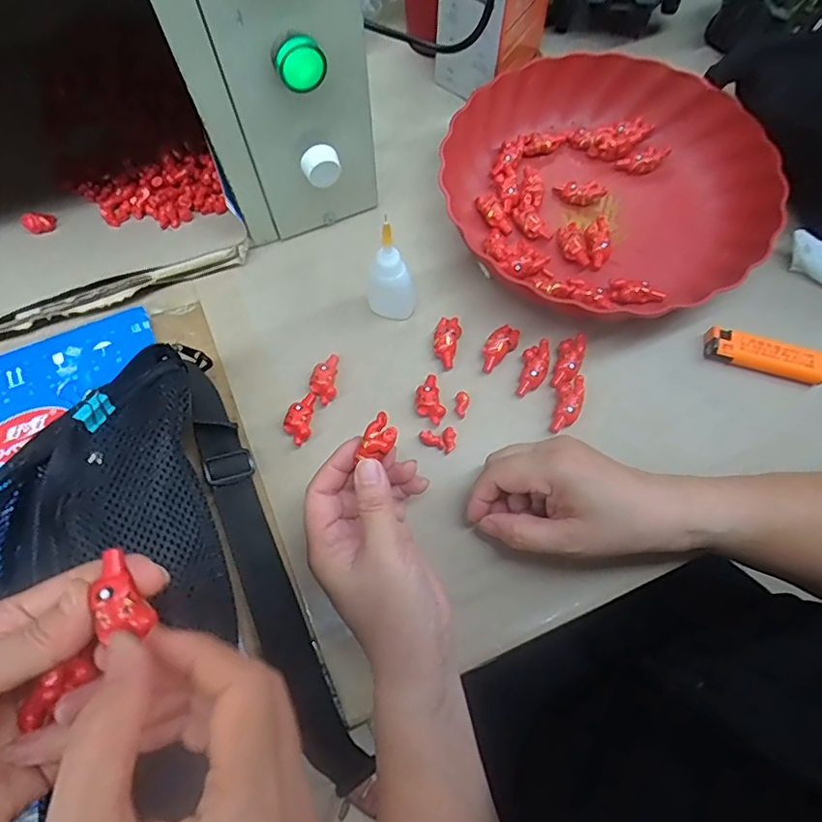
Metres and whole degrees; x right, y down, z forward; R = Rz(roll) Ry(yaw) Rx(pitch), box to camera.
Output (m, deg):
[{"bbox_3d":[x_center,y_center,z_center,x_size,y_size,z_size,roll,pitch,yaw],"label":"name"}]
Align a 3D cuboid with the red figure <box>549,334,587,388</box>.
[{"bbox_3d":[0.114,-0.036,0.389,0.017,0.013,0.041,16,71,7],"label":"red figure"}]

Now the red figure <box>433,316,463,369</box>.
[{"bbox_3d":[0.026,-0.051,0.392,0.018,0.012,0.039,14,71,7],"label":"red figure"}]

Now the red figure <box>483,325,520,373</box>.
[{"bbox_3d":[0.063,-0.046,0.390,0.018,0.014,0.038,38,75,14],"label":"red figure"}]

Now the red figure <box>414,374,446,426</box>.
[{"bbox_3d":[0.012,-0.008,0.374,0.018,0.014,0.038,-12,70,-3],"label":"red figure"}]

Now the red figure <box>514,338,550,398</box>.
[{"bbox_3d":[0.087,-0.031,0.380,0.019,0.009,0.042,21,84,6],"label":"red figure"}]

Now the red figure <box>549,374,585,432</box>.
[{"bbox_3d":[0.109,-0.003,0.373,0.017,0.018,0.041,15,71,7],"label":"red figure"}]

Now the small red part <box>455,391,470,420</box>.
[{"bbox_3d":[0.035,-0.004,0.376,0.011,0.008,0.018,19,71,5],"label":"small red part"}]

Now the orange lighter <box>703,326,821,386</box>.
[{"bbox_3d":[0.255,-0.039,0.387,0.082,0.017,0.022,13,70,6],"label":"orange lighter"}]

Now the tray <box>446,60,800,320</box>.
[{"bbox_3d":[0.146,-0.174,0.417,0.235,0.043,0.233,-33,72,-10],"label":"tray"}]

